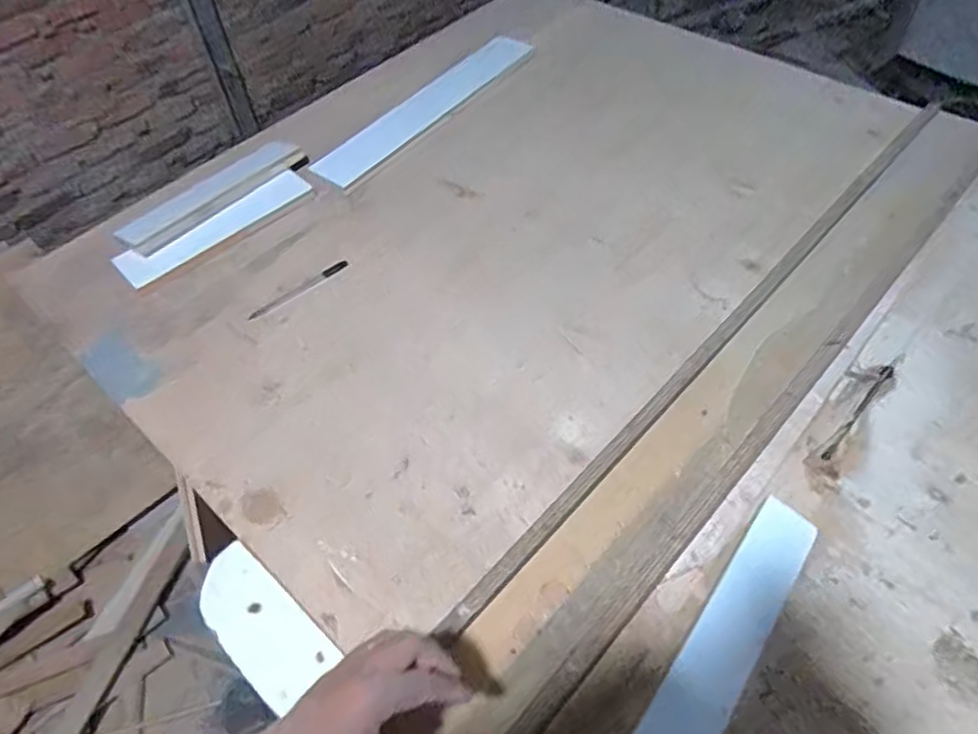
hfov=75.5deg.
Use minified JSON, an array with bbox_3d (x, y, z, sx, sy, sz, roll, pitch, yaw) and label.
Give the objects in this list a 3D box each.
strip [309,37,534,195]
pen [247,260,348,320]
[{"bbox_3d":[-0.109,-0.476,1.151,0.098,0.015,0.486,36,65,18],"label":"strip"},{"bbox_3d":[-0.270,-0.110,0.900,0.158,0.007,0.013,-35,58,-21],"label":"pen"}]

